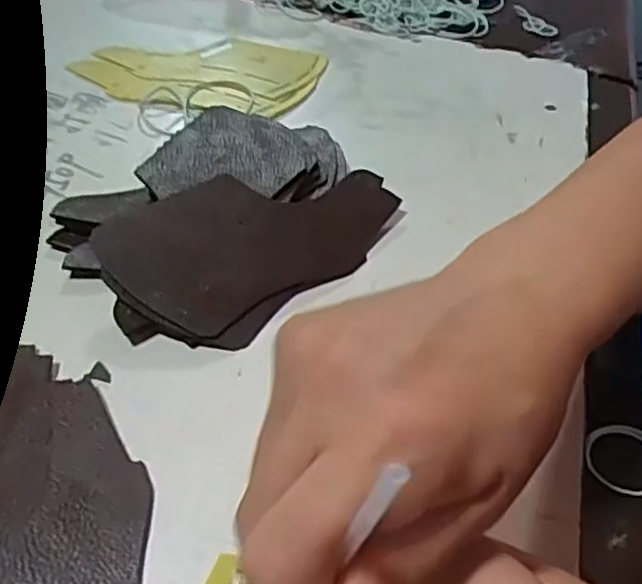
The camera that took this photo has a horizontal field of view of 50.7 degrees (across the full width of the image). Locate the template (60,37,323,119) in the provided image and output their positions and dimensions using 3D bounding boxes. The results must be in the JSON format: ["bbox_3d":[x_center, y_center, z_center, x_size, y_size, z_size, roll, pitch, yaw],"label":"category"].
[{"bbox_3d":[-0.079,-0.150,0.452,0.149,0.006,0.098,14,47,9],"label":"template"}]

